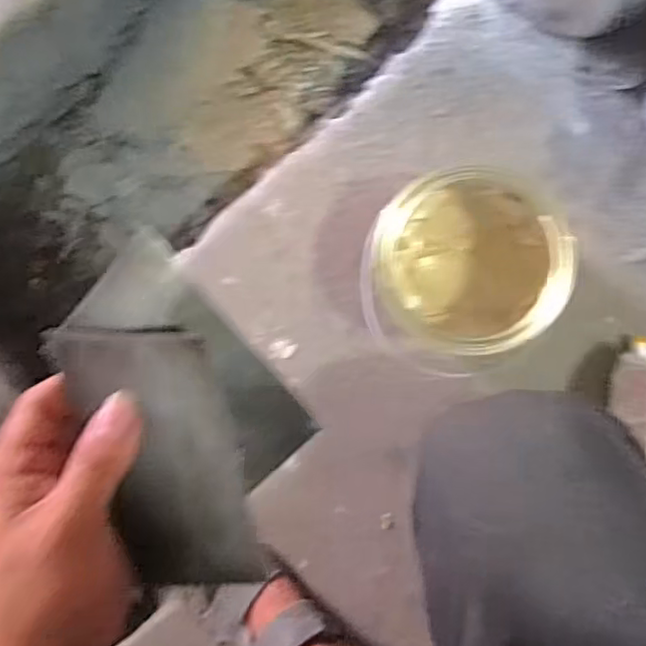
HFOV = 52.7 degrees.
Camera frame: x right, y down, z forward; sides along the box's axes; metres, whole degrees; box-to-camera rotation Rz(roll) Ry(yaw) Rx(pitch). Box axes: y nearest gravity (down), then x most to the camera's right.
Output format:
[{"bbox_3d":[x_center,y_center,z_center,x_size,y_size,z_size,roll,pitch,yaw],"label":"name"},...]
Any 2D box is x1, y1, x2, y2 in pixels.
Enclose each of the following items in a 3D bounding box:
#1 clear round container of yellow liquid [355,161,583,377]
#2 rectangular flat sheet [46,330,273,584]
[{"bbox_3d":[0.128,-0.041,0.615,0.164,0.155,0.164,0,91,10],"label":"clear round container of yellow liquid"},{"bbox_3d":[-0.073,0.063,0.300,0.065,0.006,0.132,-12,103,4],"label":"rectangular flat sheet"}]

